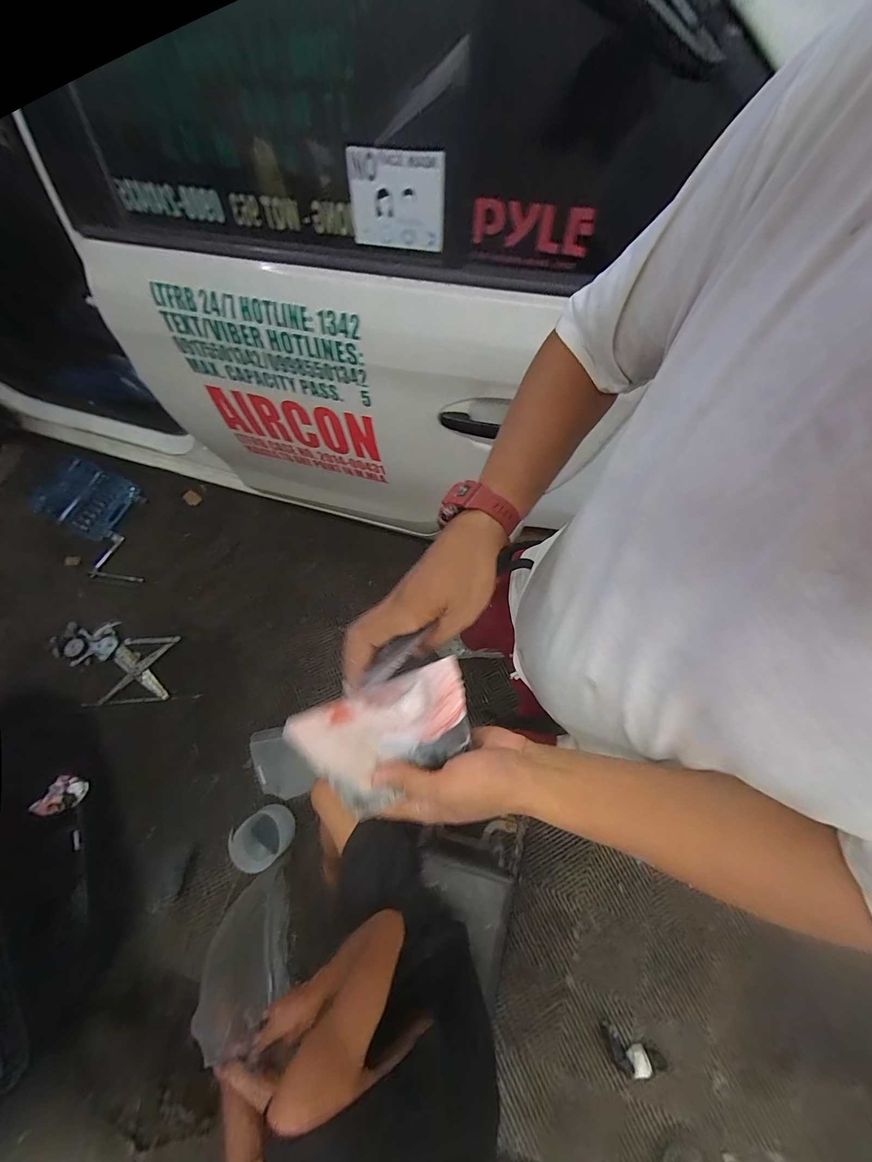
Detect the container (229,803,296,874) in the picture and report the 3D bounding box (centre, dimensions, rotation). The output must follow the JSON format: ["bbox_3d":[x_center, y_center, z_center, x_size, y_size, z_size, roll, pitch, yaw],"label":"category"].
[{"bbox_3d":[-0.533,0.796,1.199,0.161,0.104,0.156,-35,74,-10],"label":"container"}]

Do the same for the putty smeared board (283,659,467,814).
[{"bbox_3d":[-0.037,0.132,0.320,0.144,0.015,0.100,-25,99,0],"label":"putty smeared board"}]

